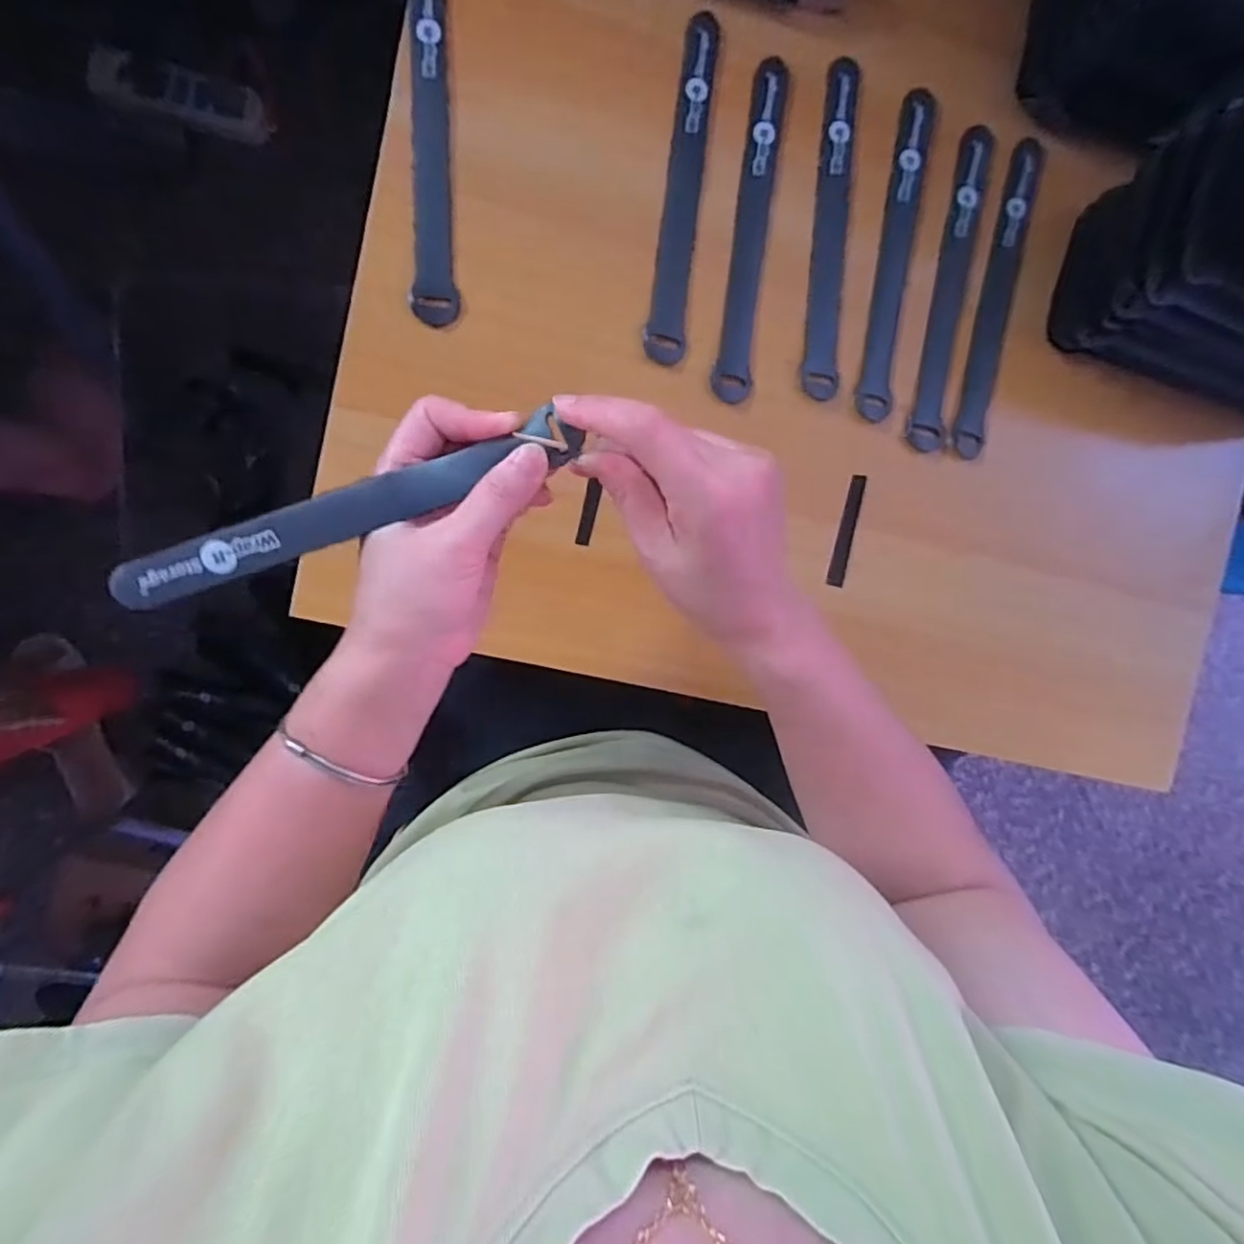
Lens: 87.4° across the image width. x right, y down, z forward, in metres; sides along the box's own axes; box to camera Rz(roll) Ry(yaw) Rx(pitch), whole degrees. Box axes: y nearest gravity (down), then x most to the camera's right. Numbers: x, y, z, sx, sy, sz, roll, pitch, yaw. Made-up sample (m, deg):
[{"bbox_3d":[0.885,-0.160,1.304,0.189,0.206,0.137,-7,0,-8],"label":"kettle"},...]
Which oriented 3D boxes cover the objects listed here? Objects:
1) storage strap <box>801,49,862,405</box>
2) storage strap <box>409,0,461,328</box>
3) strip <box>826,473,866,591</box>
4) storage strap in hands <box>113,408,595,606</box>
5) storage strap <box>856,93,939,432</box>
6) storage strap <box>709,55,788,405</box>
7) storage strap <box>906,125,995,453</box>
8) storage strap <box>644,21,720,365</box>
[{"bbox_3d":[0.126,-0.236,0.392,0.022,0.004,0.197,4,91,-7],"label":"storage strap"},{"bbox_3d":[-0.106,-0.267,0.357,0.023,0.007,0.200,-2,95,-6],"label":"storage strap"},{"bbox_3d":[0.140,-0.056,0.403,0.010,0.005,0.069,11,94,-7],"label":"strip"},{"bbox_3d":[-0.110,-0.046,0.269,0.191,0.008,0.023,-23,106,-5],"label":"storage strap in hands"},{"bbox_3d":[0.168,-0.223,0.397,0.020,0.004,0.196,9,91,-4],"label":"storage strap"},{"bbox_3d":[0.077,-0.231,0.385,0.022,0.004,0.196,7,90,-7],"label":"storage strap"},{"bbox_3d":[0.203,-0.204,0.398,0.023,0.004,0.193,9,94,-7],"label":"storage strap"},{"bbox_3d":[0.036,-0.251,0.380,0.023,0.004,0.199,7,90,-5],"label":"storage strap"}]

